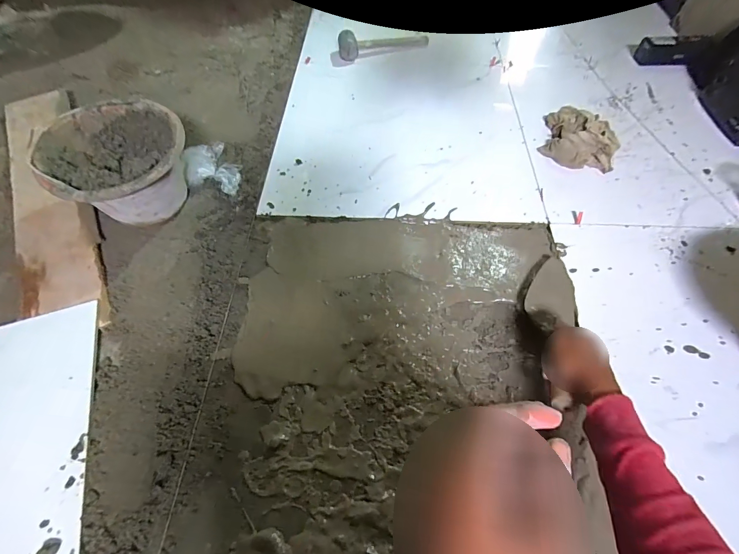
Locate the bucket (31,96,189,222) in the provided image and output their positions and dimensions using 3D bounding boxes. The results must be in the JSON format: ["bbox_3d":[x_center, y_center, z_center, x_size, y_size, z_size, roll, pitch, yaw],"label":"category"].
[{"bbox_3d":[-0.476,-0.200,0.735,0.240,0.178,0.239,0,58,1],"label":"bucket"}]

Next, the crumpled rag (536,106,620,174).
[{"bbox_3d":[0.503,-0.344,0.863,0.165,0.044,0.232,18,60,11],"label":"crumpled rag"}]

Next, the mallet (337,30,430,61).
[{"bbox_3d":[0.048,-0.710,1.091,0.282,0.061,0.079,-15,59,-9],"label":"mallet"}]

